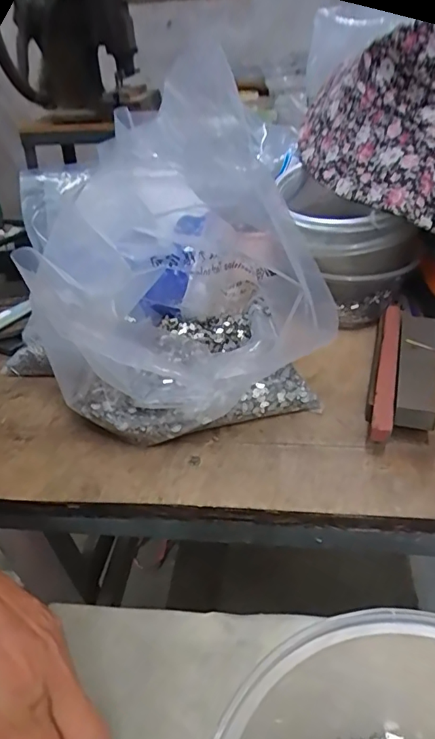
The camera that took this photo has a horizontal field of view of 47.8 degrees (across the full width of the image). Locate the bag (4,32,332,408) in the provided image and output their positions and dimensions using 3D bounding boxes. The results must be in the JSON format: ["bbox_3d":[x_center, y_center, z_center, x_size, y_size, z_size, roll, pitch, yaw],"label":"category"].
[{"bbox_3d":[-0.048,-0.099,0.395,0.219,0.158,0.289,-12,37,-9],"label":"bag"}]

